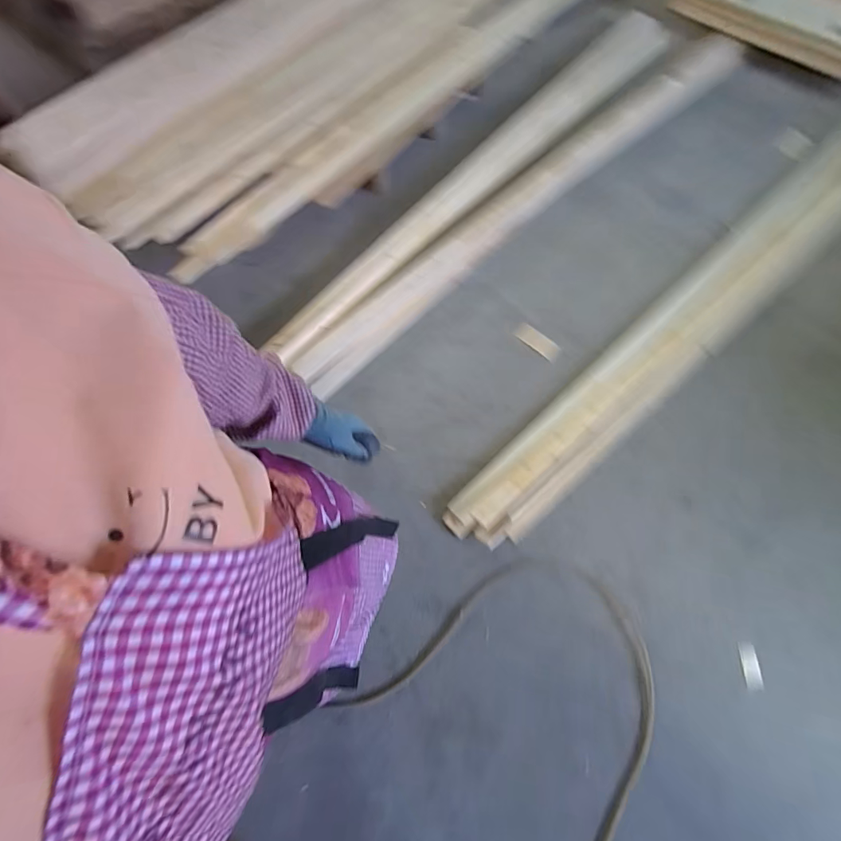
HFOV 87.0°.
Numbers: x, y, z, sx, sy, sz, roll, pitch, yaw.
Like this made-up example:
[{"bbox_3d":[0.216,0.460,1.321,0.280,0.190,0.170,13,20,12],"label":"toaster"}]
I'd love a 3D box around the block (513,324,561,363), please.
[{"bbox_3d":[0.415,-0.278,1.563,0.166,0.012,0.069,42,73,15],"label":"block"}]

